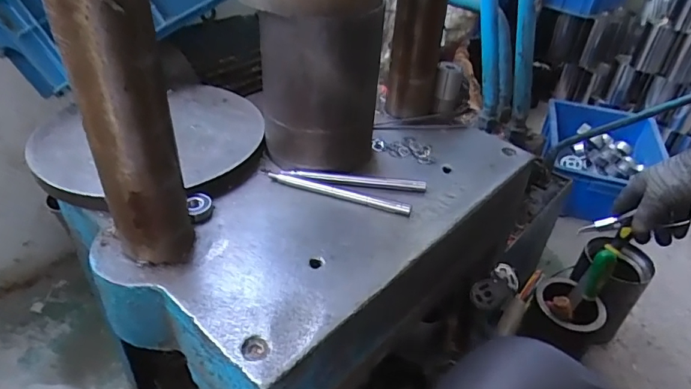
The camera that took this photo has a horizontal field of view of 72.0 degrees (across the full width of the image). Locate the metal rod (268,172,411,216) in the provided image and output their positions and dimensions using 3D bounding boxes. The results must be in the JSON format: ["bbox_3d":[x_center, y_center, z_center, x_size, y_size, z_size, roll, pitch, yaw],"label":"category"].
[{"bbox_3d":[-0.009,-0.002,0.521,0.163,0.012,0.013,14,39,14],"label":"metal rod"}]

